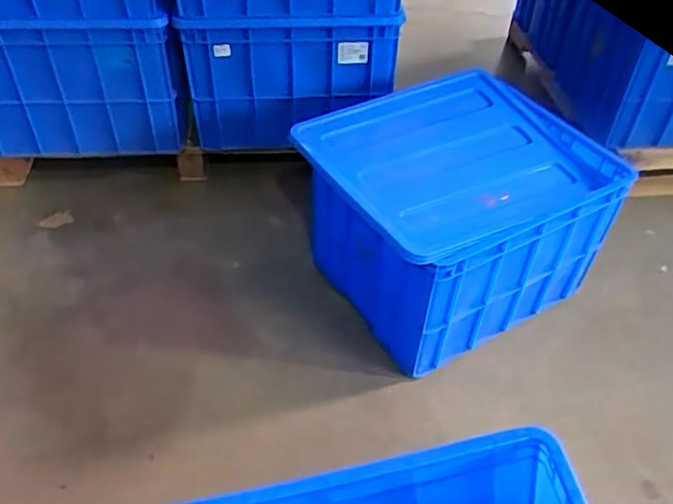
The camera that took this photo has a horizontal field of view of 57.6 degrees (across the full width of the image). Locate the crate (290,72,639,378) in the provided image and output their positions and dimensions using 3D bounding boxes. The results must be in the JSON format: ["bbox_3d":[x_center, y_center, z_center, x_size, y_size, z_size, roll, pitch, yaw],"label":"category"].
[{"bbox_3d":[0.294,-0.091,1.489,0.621,0.419,0.498,-24,51,-24],"label":"crate"}]

